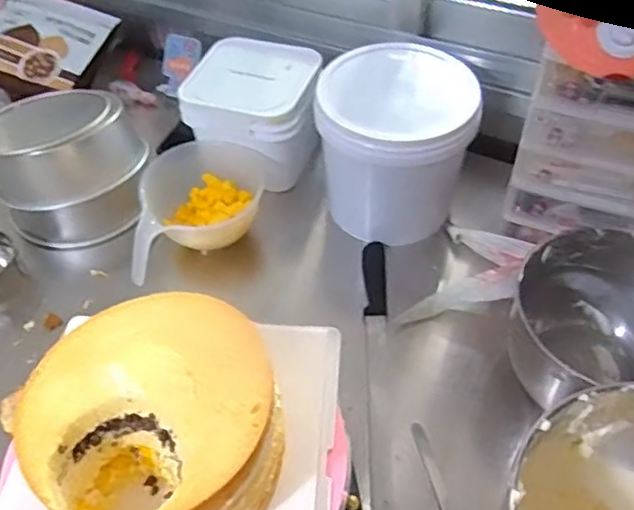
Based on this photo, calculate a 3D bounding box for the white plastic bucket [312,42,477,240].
[{"bbox_3d":[0.097,-0.145,0.850,0.189,0.197,0.165,-16,51,-10],"label":"white plastic bucket"}]

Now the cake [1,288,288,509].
[{"bbox_3d":[-0.123,0.133,0.497,0.185,0.089,0.185,-1,50,2],"label":"cake"}]

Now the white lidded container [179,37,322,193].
[{"bbox_3d":[-0.084,-0.200,0.918,0.190,0.136,0.174,12,51,13],"label":"white lidded container"}]

